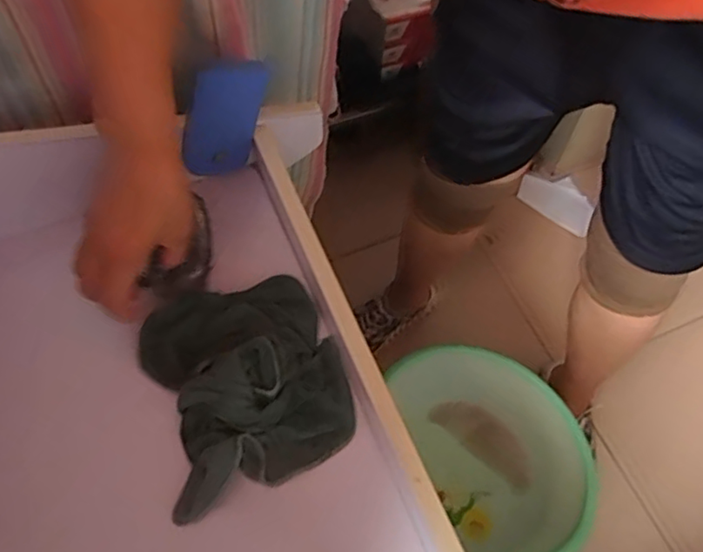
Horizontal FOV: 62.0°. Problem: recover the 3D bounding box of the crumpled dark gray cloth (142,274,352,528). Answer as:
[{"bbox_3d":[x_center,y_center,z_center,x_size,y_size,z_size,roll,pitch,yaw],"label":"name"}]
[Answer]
[{"bbox_3d":[-0.082,0.080,0.464,0.147,0.033,0.163,-19,63,-10],"label":"crumpled dark gray cloth"}]

